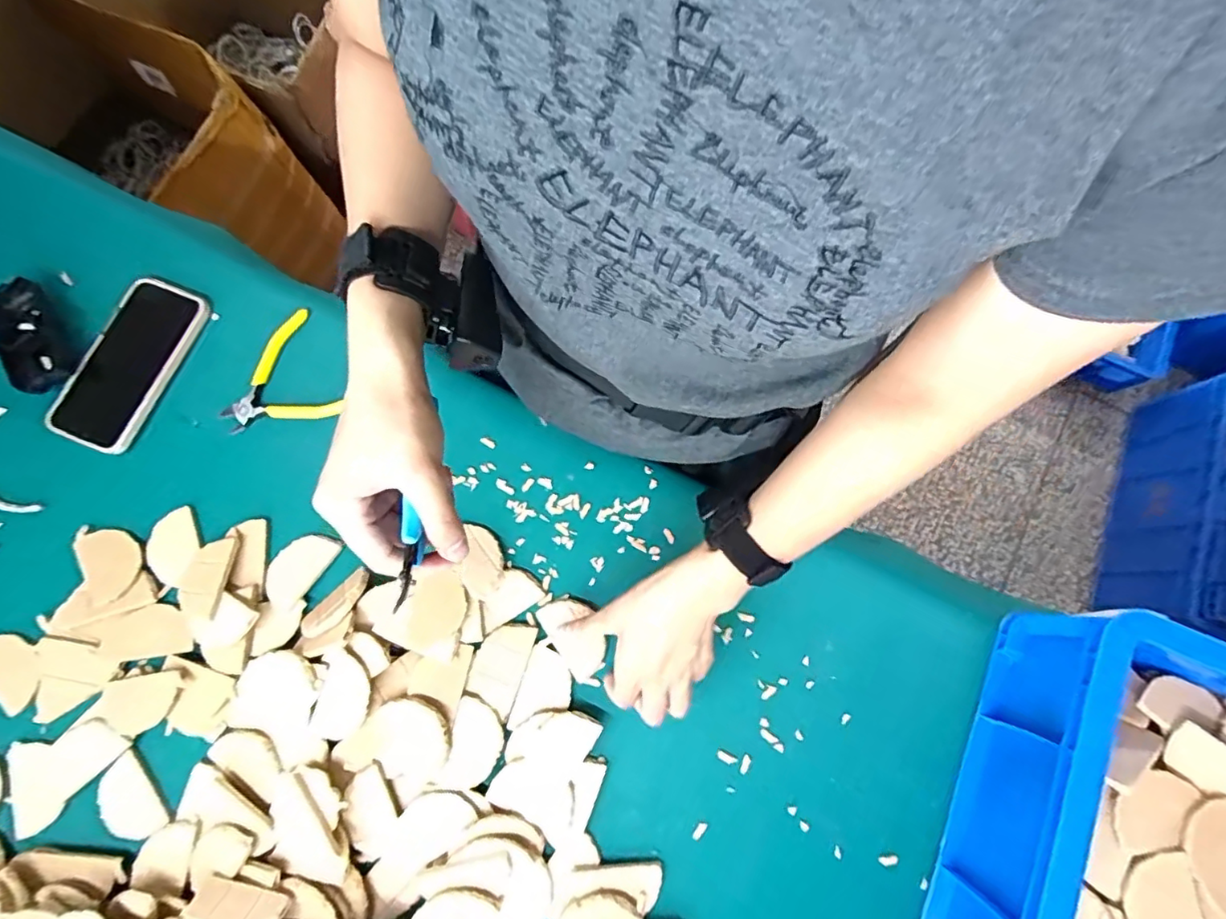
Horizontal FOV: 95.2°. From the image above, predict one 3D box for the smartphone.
[{"bbox_3d":[-0.453,-0.091,0.523,0.081,0.014,0.162,23,79,5],"label":"smartphone"}]

